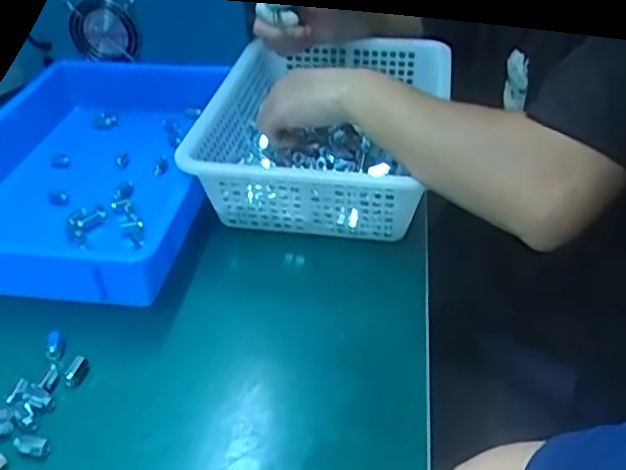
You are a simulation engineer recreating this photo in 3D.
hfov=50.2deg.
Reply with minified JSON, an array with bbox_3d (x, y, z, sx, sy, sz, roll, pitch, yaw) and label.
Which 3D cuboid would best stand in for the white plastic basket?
[{"bbox_3d":[0.014,-0.109,0.679,0.200,0.091,0.293,7,37,11],"label":"white plastic basket"}]

